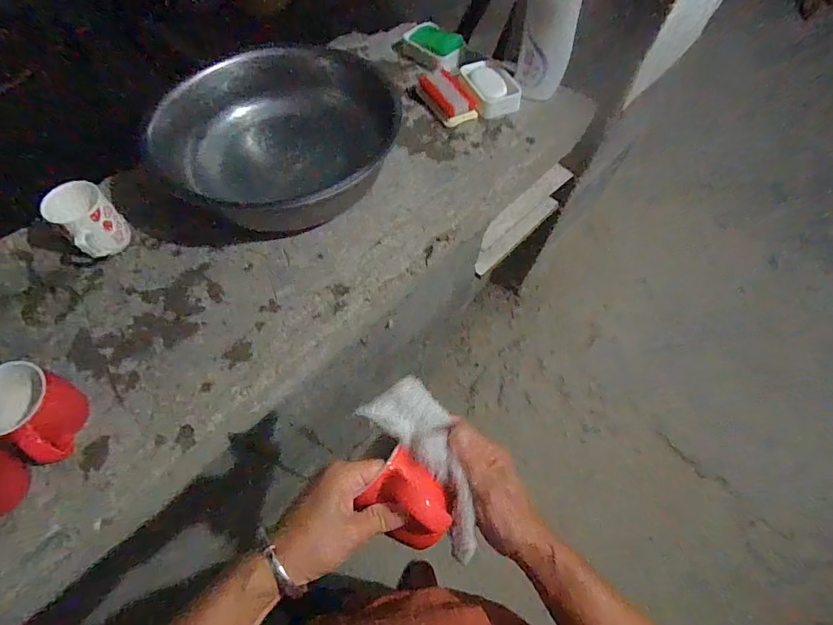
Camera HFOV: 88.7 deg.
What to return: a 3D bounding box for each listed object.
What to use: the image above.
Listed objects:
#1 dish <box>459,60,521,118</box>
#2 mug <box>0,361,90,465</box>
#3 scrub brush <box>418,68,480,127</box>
[{"bbox_3d":[0.136,-0.412,0.781,0.077,0.028,0.124,-15,64,-12],"label":"dish"},{"bbox_3d":[-0.414,0.113,0.472,0.089,0.093,0.075,25,63,10],"label":"mug"},{"bbox_3d":[0.057,-0.395,0.780,0.077,0.023,0.138,-21,65,-14],"label":"scrub brush"}]

